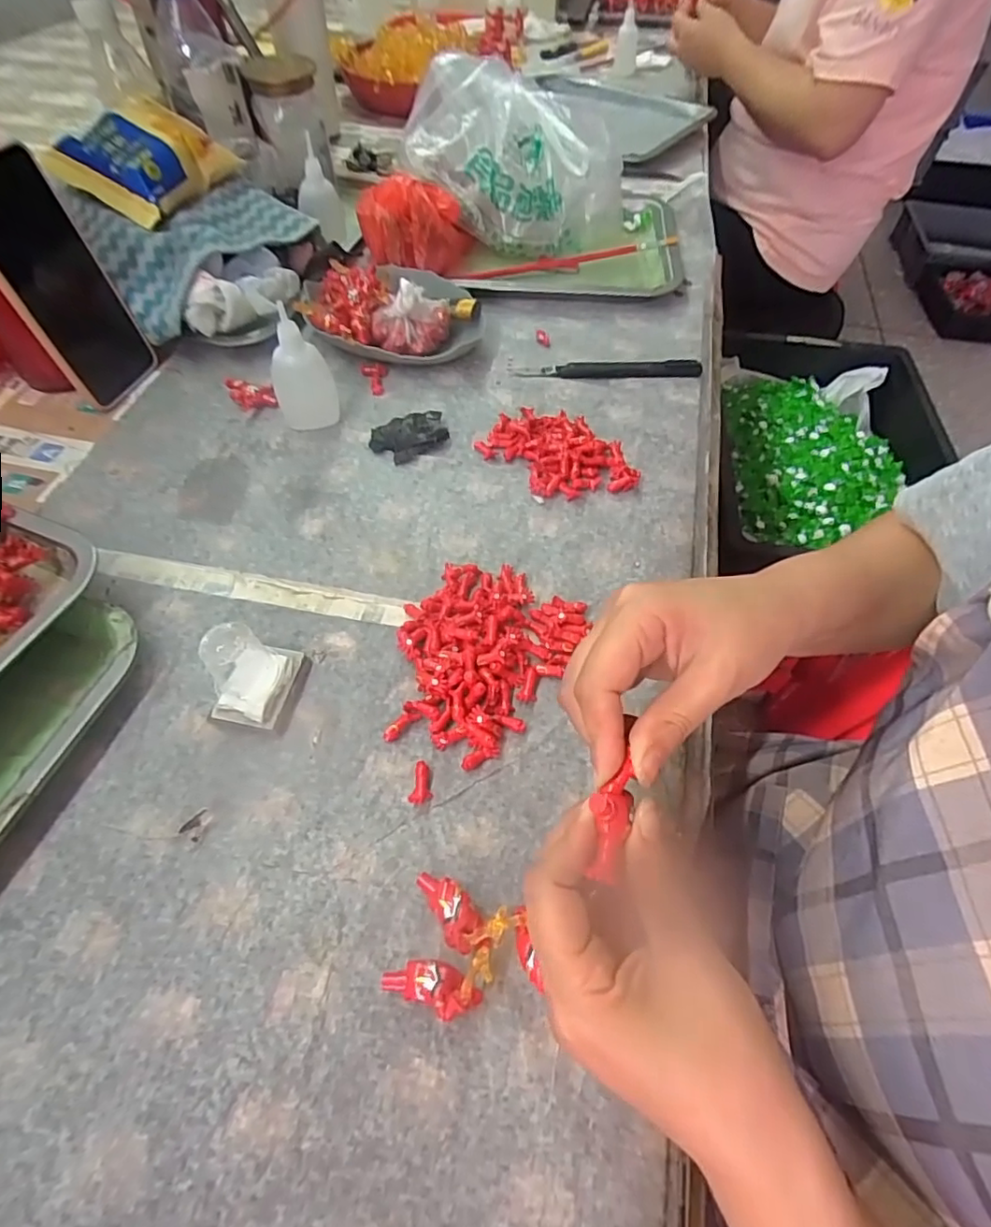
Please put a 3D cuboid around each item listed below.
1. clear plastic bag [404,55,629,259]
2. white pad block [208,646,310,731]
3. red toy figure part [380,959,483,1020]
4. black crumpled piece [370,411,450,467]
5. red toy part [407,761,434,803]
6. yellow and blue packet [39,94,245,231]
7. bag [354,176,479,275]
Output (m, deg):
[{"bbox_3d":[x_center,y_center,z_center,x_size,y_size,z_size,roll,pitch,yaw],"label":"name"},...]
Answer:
[{"bbox_3d":[0.023,-0.446,0.585,0.212,0.130,0.114,7,57,5],"label":"clear plastic bag"},{"bbox_3d":[-0.134,0.042,0.336,0.035,0.016,0.051,13,58,9],"label":"white pad block"},{"bbox_3d":[-0.028,0.164,0.257,0.042,0.014,0.018,18,59,12],"label":"red toy figure part"},{"bbox_3d":[-0.069,-0.142,0.462,0.058,0.012,0.045,-26,60,-15],"label":"black crumpled piece"},{"bbox_3d":[-0.039,0.091,0.310,0.012,0.007,0.022,5,57,4],"label":"red toy part"},{"bbox_3d":[-0.306,-0.397,0.502,0.105,0.043,0.124,27,73,-8],"label":"yellow and blue packet"},{"bbox_3d":[-0.072,-0.368,0.557,0.106,0.074,0.058,-13,58,-8],"label":"bag"}]

